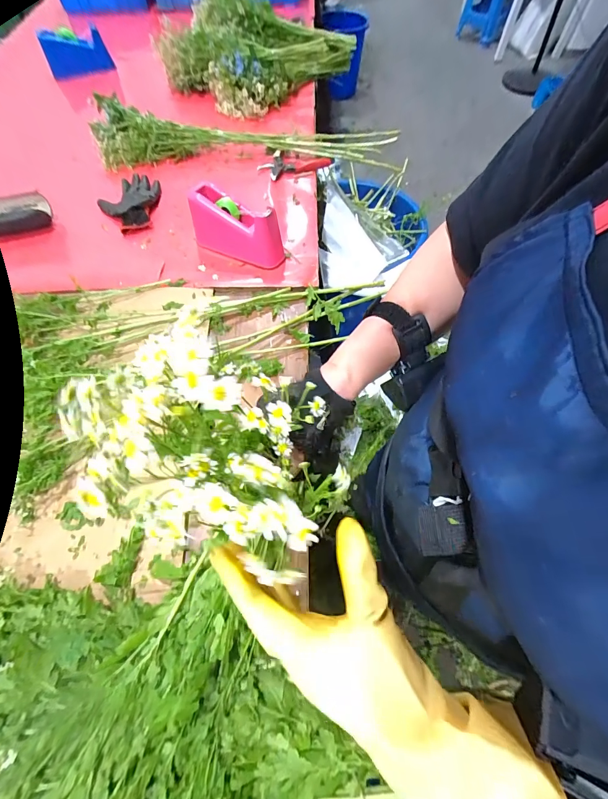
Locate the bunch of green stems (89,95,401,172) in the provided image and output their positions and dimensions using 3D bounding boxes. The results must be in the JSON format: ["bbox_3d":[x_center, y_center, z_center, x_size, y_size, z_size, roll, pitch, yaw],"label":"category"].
[{"bbox_3d":[-0.152,-0.661,0.895,0.785,0.095,0.137,3,62,1],"label":"bunch of green stems"}]

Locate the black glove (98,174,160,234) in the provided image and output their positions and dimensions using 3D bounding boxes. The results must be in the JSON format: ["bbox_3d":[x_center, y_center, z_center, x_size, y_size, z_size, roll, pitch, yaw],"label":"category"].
[{"bbox_3d":[-0.420,-0.468,0.818,0.139,0.033,0.215,-4,62,-2],"label":"black glove"}]

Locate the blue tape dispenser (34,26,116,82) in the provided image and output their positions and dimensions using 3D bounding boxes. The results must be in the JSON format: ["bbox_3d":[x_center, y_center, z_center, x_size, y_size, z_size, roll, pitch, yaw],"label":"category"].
[{"bbox_3d":[-0.764,-1.176,1.164,0.205,0.127,0.065,-33,67,-16],"label":"blue tape dispenser"}]

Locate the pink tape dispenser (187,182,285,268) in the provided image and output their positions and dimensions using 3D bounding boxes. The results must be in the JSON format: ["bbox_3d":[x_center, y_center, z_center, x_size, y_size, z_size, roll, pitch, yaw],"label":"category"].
[{"bbox_3d":[-0.137,-0.343,0.704,0.198,0.105,0.080,33,67,16],"label":"pink tape dispenser"}]

